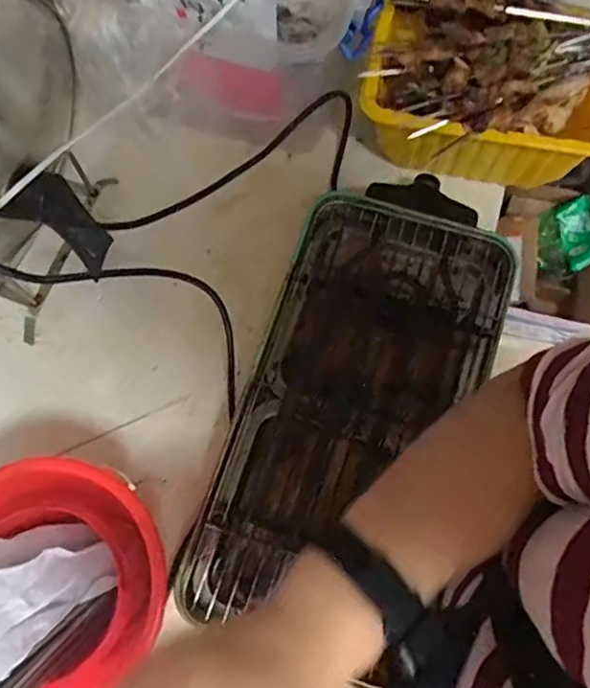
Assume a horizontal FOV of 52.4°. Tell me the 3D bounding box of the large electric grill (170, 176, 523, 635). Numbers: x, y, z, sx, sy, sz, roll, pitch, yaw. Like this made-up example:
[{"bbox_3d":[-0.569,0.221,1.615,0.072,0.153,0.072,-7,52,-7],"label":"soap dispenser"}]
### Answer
[{"bbox_3d":[0.066,0.052,0.610,0.214,0.082,0.452,18,76,5],"label":"large electric grill"}]

